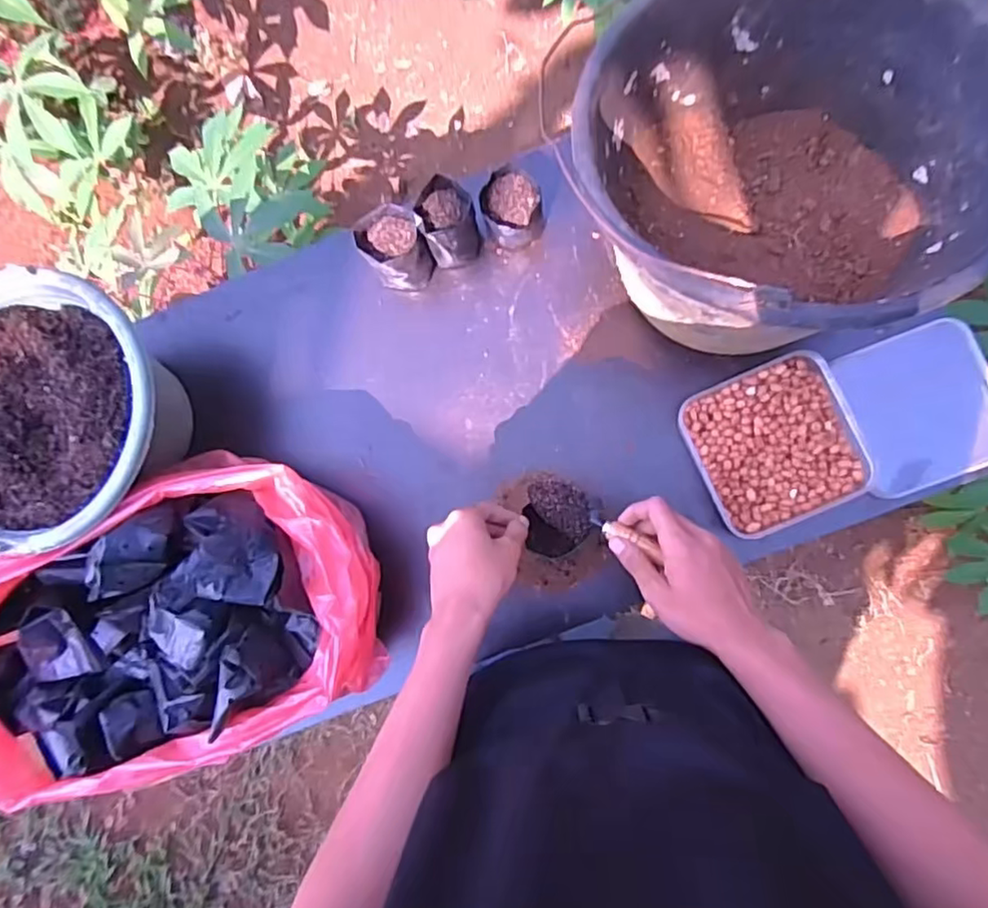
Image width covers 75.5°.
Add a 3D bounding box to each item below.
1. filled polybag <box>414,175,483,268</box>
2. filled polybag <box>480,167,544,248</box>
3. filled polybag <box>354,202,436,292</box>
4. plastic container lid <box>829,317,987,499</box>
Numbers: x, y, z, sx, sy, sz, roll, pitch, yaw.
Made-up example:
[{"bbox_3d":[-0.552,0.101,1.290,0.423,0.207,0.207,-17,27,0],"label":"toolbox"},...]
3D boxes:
[{"bbox_3d":[-0.045,-0.240,0.668,0.056,0.084,0.065,-19,83,1],"label":"filled polybag"},{"bbox_3d":[0.021,-0.255,0.671,0.058,0.061,0.063,0,84,3],"label":"filled polybag"},{"bbox_3d":[-0.102,-0.215,0.670,0.062,0.089,0.067,0,84,3],"label":"filled polybag"},{"bbox_3d":[0.423,-0.047,0.625,0.147,0.020,0.147,-21,84,3],"label":"plastic container lid"}]

